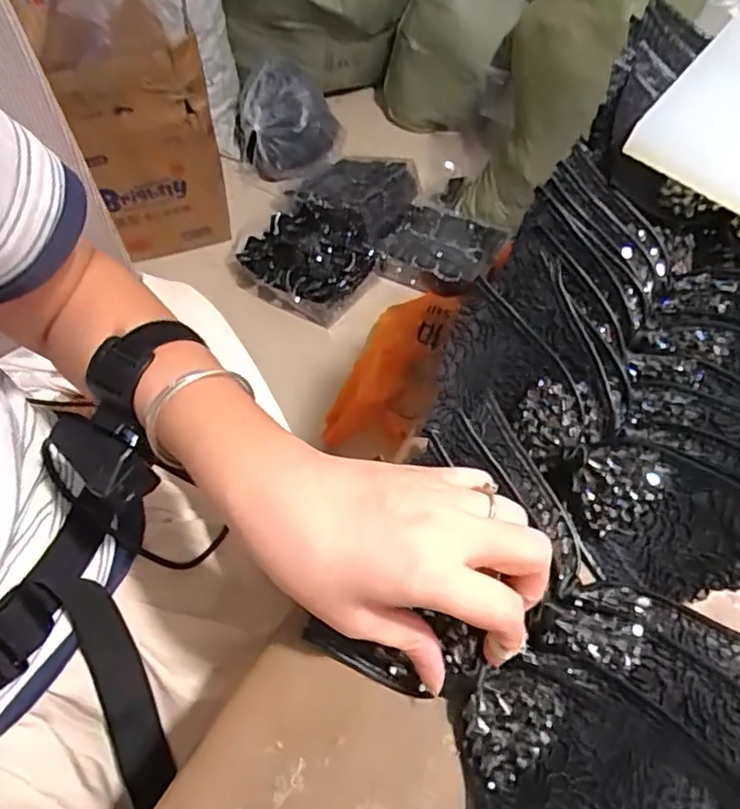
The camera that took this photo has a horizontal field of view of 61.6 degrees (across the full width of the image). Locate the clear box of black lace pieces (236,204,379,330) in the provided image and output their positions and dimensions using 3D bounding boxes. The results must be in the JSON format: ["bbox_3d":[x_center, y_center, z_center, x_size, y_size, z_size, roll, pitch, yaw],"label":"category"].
[{"bbox_3d":[-0.144,-0.319,1.367,0.295,0.131,0.226,26,64,16],"label":"clear box of black lace pieces"}]

